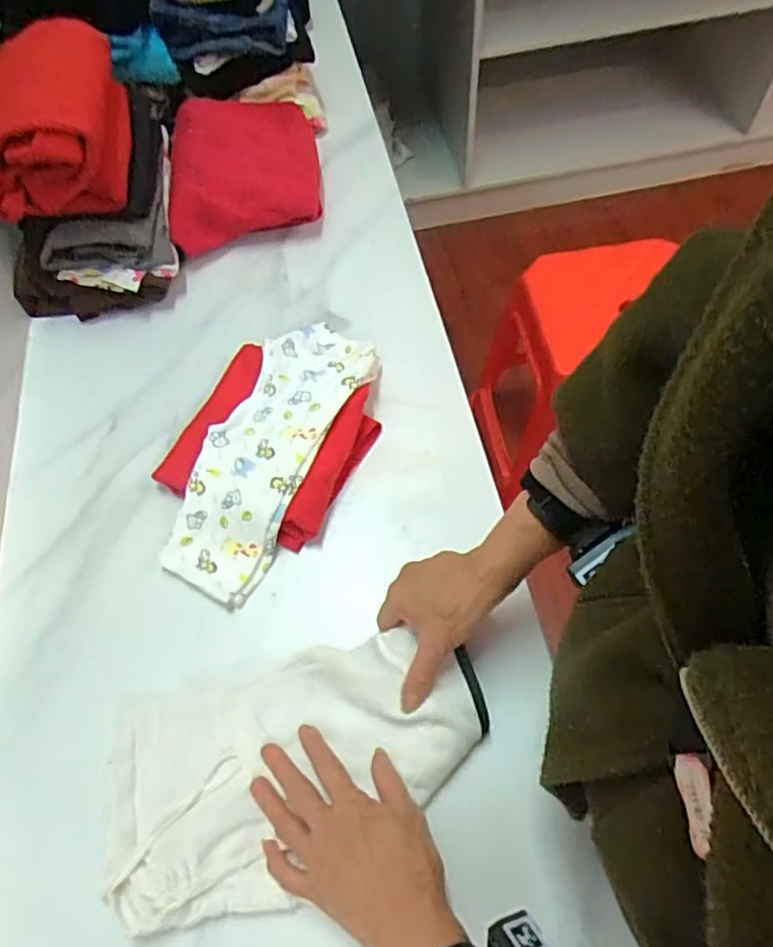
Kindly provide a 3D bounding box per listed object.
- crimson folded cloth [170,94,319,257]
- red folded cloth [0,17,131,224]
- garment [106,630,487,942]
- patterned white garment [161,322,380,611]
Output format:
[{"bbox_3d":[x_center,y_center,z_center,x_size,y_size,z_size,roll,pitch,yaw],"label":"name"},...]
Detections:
[{"bbox_3d":[-0.180,-0.391,0.797,0.181,0.067,0.243,-7,60,0],"label":"crimson folded cloth"},{"bbox_3d":[-0.365,-0.402,0.675,0.133,0.112,0.219,-7,60,1],"label":"red folded cloth"},{"bbox_3d":[-0.064,0.221,0.463,0.280,0.029,0.159,-13,59,0],"label":"garment"},{"bbox_3d":[-0.115,-0.032,0.608,0.122,0.056,0.304,22,64,16],"label":"patterned white garment"}]

